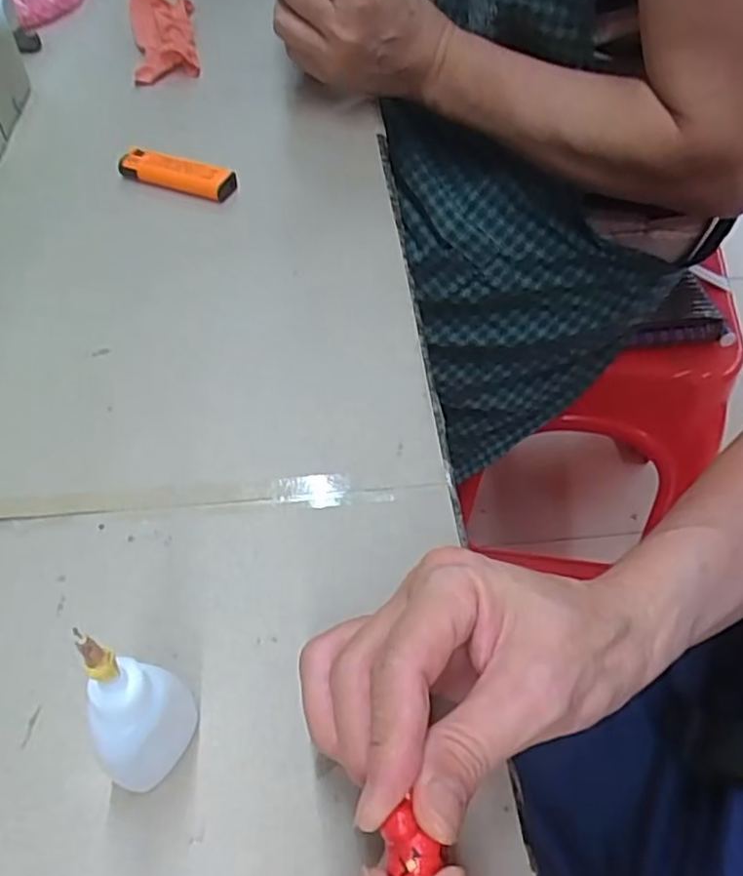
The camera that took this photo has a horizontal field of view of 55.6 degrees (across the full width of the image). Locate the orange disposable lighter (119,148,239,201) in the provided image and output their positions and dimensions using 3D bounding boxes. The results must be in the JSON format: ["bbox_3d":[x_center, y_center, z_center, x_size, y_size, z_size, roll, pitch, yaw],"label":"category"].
[{"bbox_3d":[-0.133,-0.179,0.477,0.083,0.017,0.019,16,53,14],"label":"orange disposable lighter"}]

